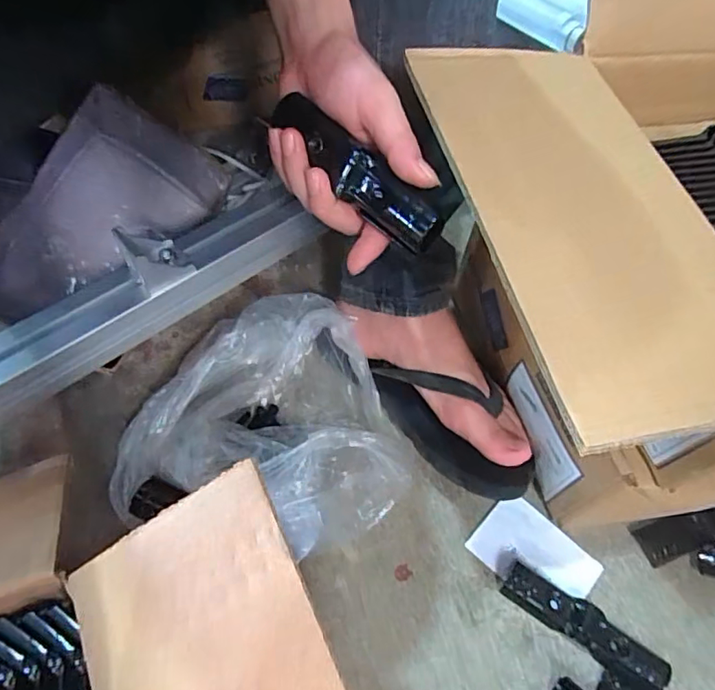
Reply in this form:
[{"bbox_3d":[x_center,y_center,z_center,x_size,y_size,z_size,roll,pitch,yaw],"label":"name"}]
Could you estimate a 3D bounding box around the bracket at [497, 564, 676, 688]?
[{"bbox_3d":[0.177,0.220,0.420,0.129,0.013,0.031,31,62,17],"label":"bracket"}]

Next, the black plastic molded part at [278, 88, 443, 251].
[{"bbox_3d":[0.003,-0.107,0.331,0.124,0.033,0.028,46,35,12],"label":"black plastic molded part"}]

